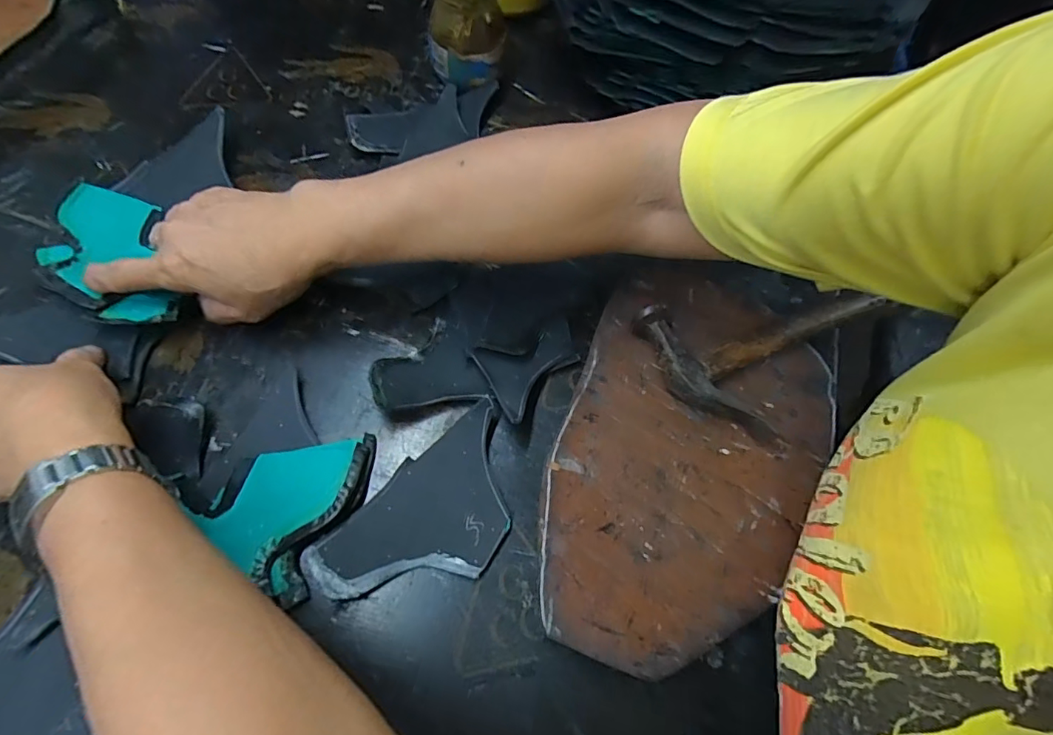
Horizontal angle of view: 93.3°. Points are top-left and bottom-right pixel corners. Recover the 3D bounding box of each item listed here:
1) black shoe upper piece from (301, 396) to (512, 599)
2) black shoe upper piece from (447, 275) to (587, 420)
[{"bbox_3d":[-0.055,0.091,0.305,0.078,0.012,0.140,40,67,13],"label":"black shoe upper piece"},{"bbox_3d":[0.010,-0.002,0.345,0.075,0.015,0.059,-25,69,-16],"label":"black shoe upper piece"}]

